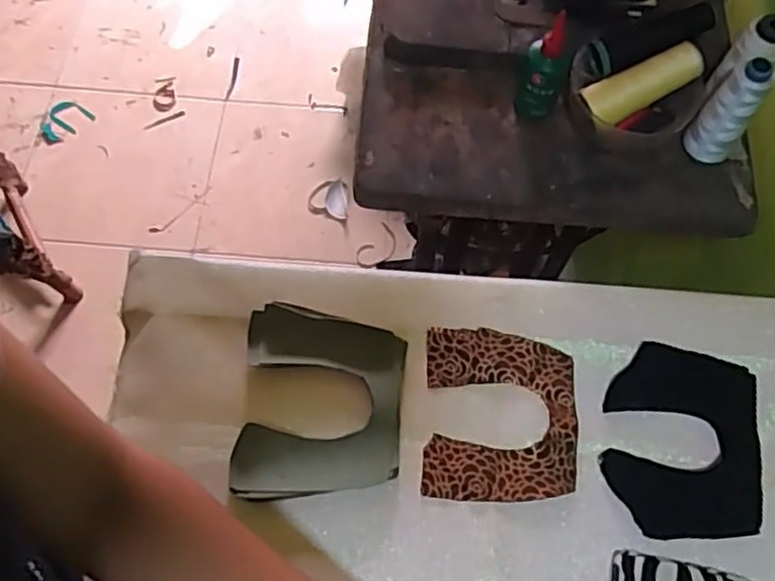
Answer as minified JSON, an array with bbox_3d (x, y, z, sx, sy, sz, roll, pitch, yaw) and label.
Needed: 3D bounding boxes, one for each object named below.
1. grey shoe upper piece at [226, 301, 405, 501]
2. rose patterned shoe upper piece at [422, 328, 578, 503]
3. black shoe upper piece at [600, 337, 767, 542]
[{"bbox_3d":[-0.053,0.090,0.557,0.127,0.016,0.152,4,65,1],"label":"grey shoe upper piece"},{"bbox_3d":[0.092,0.100,0.567,0.120,0.006,0.137,3,69,2],"label":"rose patterned shoe upper piece"},{"bbox_3d":[0.236,0.122,0.555,0.120,0.008,0.146,11,70,6],"label":"black shoe upper piece"}]

